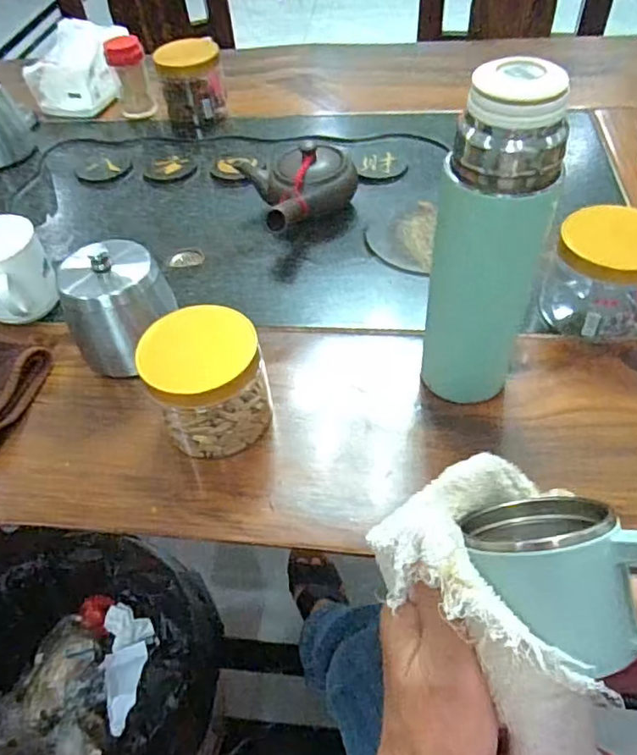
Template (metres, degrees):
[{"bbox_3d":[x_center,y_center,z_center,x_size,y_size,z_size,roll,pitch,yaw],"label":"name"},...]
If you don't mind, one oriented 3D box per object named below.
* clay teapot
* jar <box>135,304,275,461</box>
[{"bbox_3d":[-0.011,-0.190,0.609,0.113,0.064,0.117,-20,52,-12],"label":"clay teapot"},{"bbox_3d":[-0.078,0.006,0.426,0.081,0.090,0.071,-15,51,-8],"label":"jar"}]

